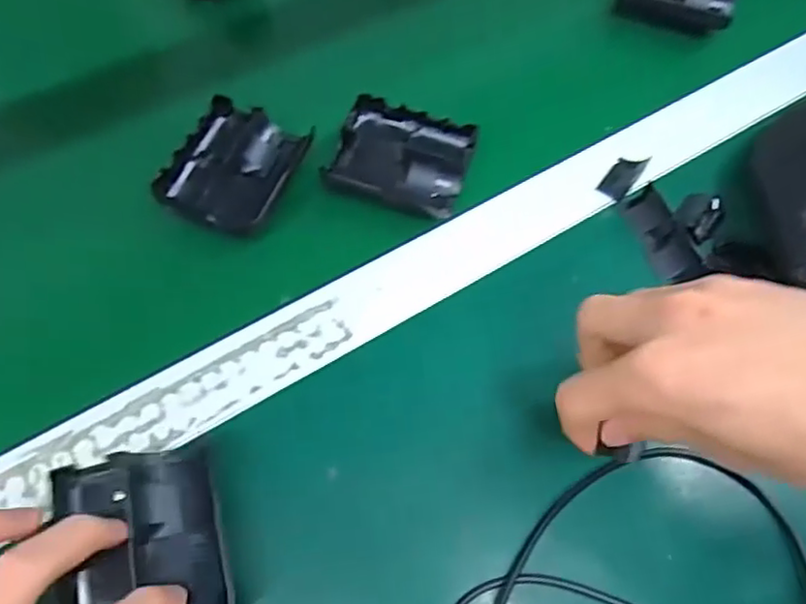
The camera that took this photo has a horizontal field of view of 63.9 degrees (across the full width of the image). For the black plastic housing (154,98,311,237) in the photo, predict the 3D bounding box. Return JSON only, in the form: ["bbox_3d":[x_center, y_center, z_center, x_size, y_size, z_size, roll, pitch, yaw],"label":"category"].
[{"bbox_3d":[-0.099,-0.080,0.379,0.064,0.021,0.081,21,65,8],"label":"black plastic housing"}]

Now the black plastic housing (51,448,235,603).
[{"bbox_3d":[-0.112,0.105,0.280,0.062,0.030,0.076,-12,66,-9],"label":"black plastic housing"}]

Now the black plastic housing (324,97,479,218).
[{"bbox_3d":[-0.001,-0.086,0.386,0.078,0.016,0.068,17,64,6],"label":"black plastic housing"}]

